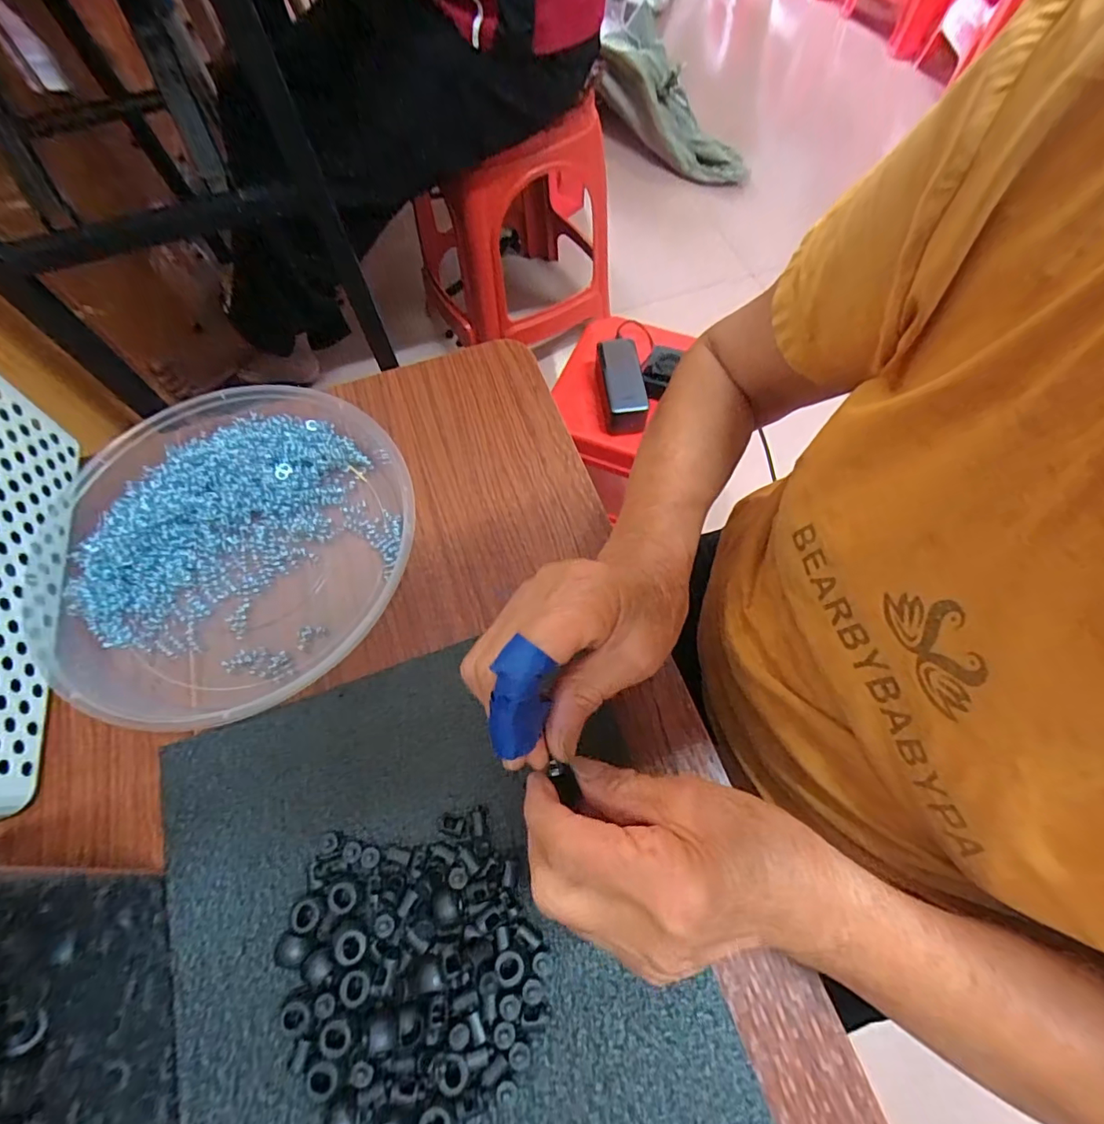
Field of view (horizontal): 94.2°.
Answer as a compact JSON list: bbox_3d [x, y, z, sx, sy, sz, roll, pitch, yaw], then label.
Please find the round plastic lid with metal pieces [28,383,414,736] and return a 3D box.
[{"bbox_3d":[-0.213,-0.015,0.337,0.226,0.036,0.230,-1,64,2],"label":"round plastic lid with metal pieces"}]

